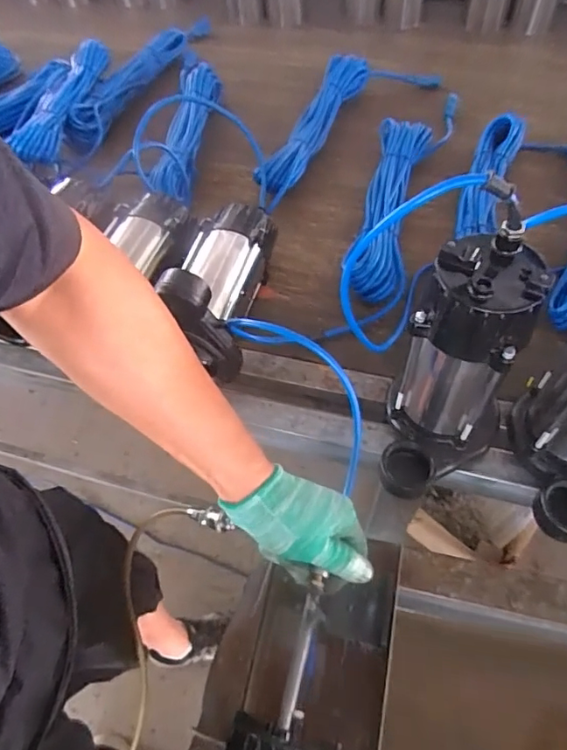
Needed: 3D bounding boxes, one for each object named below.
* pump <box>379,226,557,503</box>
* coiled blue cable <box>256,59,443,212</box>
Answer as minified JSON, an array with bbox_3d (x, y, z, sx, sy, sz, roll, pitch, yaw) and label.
[{"bbox_3d":[0.150,0.009,0.471,0.106,0.241,0.151,36,67,23],"label":"pump"},{"bbox_3d":[0.043,-0.406,0.846,0.067,0.066,0.361,21,62,17],"label":"coiled blue cable"}]

